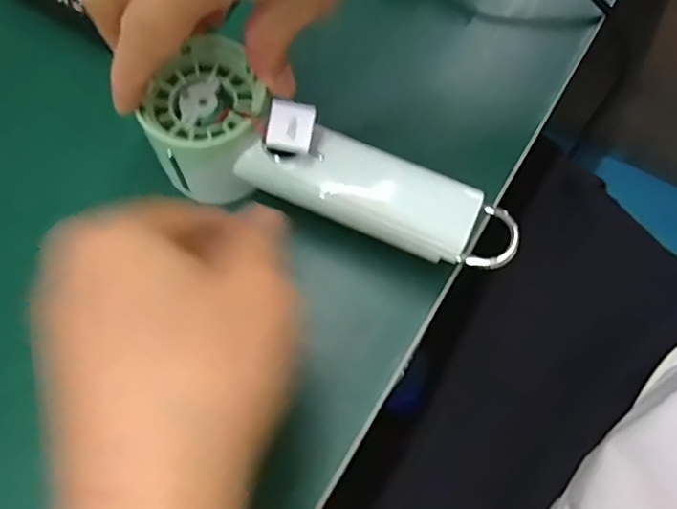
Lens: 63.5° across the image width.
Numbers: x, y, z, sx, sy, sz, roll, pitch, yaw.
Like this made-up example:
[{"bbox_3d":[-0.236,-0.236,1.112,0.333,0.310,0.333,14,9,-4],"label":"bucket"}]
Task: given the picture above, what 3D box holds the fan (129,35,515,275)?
[{"bbox_3d":[-0.005,-0.041,0.265,0.183,0.037,0.072,24,70,1],"label":"fan"}]

